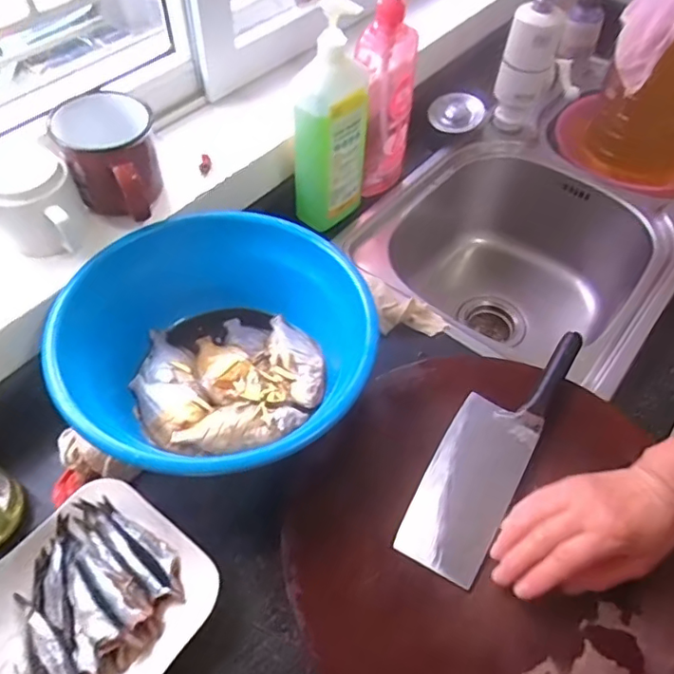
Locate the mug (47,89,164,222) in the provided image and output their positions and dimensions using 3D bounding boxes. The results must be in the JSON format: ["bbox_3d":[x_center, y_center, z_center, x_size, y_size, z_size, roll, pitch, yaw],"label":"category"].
[{"bbox_3d":[-0.225,-0.174,0.586,0.090,0.100,0.102,-18,56,-14],"label":"mug"}]

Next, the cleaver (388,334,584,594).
[{"bbox_3d":[0.148,0.092,0.542,0.076,0.027,0.273,27,57,17],"label":"cleaver"}]

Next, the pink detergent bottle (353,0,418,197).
[{"bbox_3d":[0.064,-0.303,0.704,0.071,0.281,0.060,-4,54,-5],"label":"pink detergent bottle"}]

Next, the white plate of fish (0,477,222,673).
[{"bbox_3d":[-0.199,0.220,0.472,0.162,0.041,0.169,31,58,20],"label":"white plate of fish"}]

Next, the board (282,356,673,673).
[{"bbox_3d":[0.139,0.172,0.497,0.340,0.019,0.348,34,59,21],"label":"board"}]

